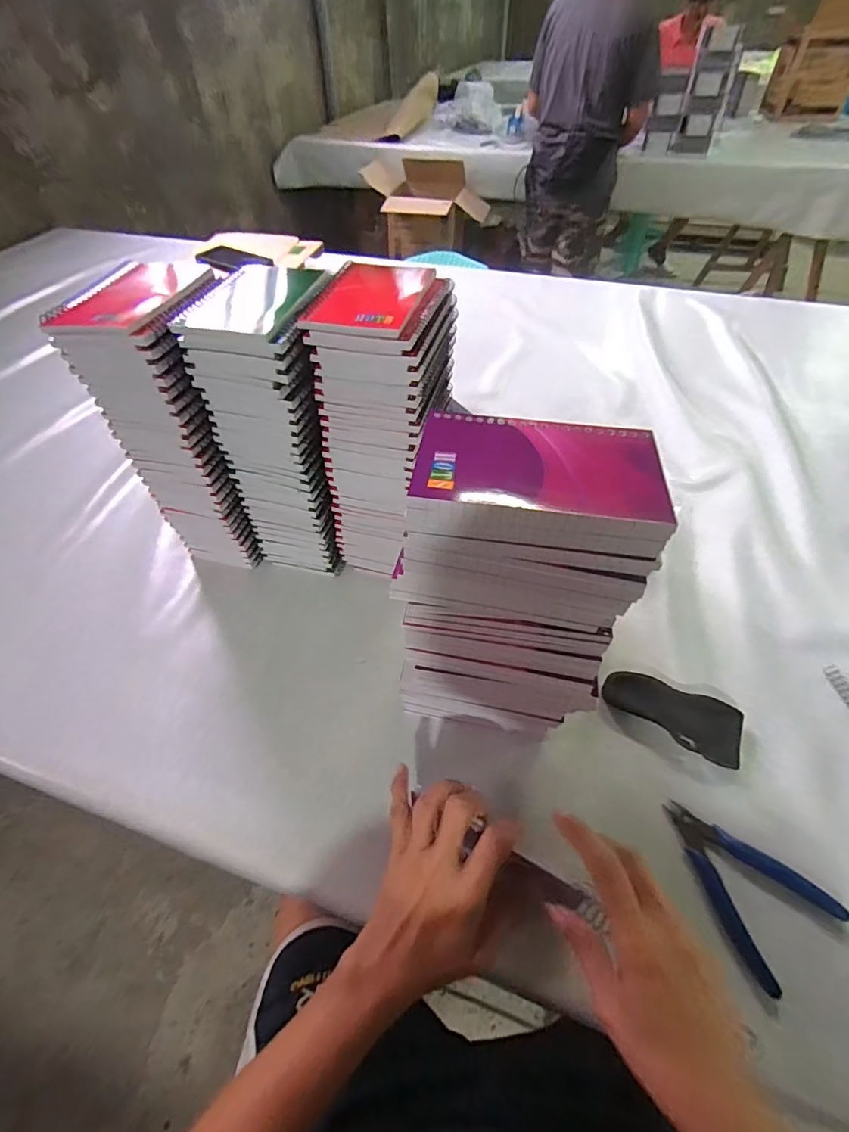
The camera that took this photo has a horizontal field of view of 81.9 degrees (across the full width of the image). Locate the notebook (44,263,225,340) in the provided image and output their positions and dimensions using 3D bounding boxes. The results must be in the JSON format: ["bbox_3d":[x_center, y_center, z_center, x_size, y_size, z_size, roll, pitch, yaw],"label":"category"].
[{"bbox_3d":[-0.238,-0.228,0.414,0.097,0.015,0.132,7,51,7],"label":"notebook"}]

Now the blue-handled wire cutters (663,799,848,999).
[{"bbox_3d":[0.234,0.230,0.368,0.084,0.013,0.115,-26,55,-19],"label":"blue-handled wire cutters"}]

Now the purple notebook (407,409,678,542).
[{"bbox_3d":[0.061,-0.054,0.264,0.127,0.012,0.079,6,51,6],"label":"purple notebook"}]

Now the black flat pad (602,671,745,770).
[{"bbox_3d":[0.224,0.136,0.443,0.119,0.019,0.058,15,52,13],"label":"black flat pad"}]

